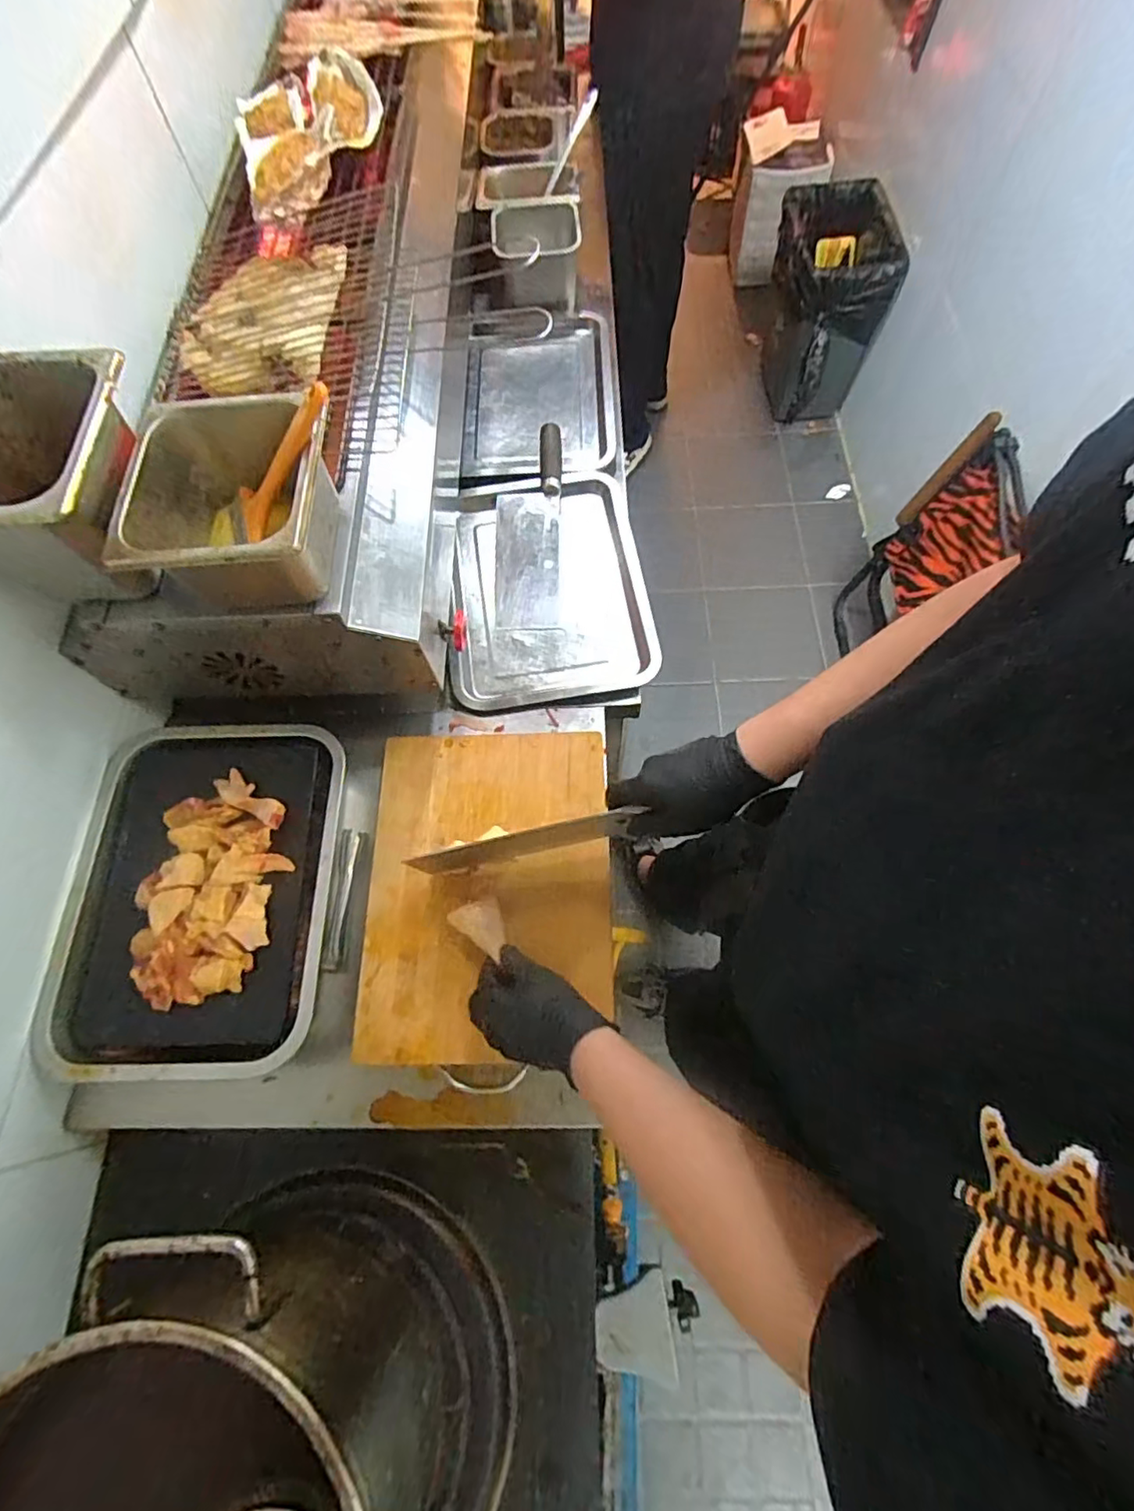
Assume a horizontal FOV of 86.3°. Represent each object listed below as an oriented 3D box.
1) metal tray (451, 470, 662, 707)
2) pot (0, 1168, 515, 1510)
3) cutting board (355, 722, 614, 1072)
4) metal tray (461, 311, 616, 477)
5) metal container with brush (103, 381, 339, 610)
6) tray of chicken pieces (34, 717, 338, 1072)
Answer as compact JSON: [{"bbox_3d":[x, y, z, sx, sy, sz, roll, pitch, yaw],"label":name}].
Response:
[{"bbox_3d":[-0.024,-0.232,0.810,0.253,0.031,0.340,-5,68,-1],"label":"metal tray"},{"bbox_3d":[-0.242,0.546,0.451,0.317,0.270,0.341,36,73,14],"label":"pot"},{"bbox_3d":[-0.081,0.132,0.643,0.251,0.032,0.343,1,68,1],"label":"cutting board"},{"bbox_3d":[-0.045,-0.560,0.938,0.223,0.031,0.319,-1,68,0],"label":"metal tray"},{"bbox_3d":[-0.274,-0.210,0.512,0.166,0.110,0.169,0,68,1],"label":"metal container with brush"},{"bbox_3d":[-0.373,0.139,0.625,0.258,0.046,0.352,0,68,1],"label":"tray of chicken pieces"}]

